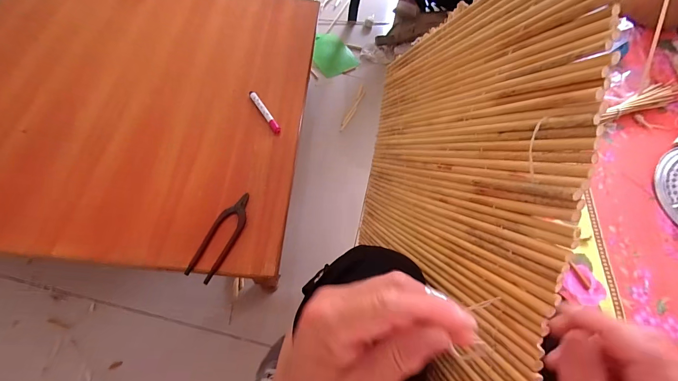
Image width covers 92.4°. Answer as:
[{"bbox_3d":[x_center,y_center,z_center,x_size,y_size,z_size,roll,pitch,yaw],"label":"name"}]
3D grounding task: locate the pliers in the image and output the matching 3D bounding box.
[{"bbox_3d":[-0.189,0.070,0.526,0.048,0.018,0.154,21,62,5],"label":"pliers"}]

